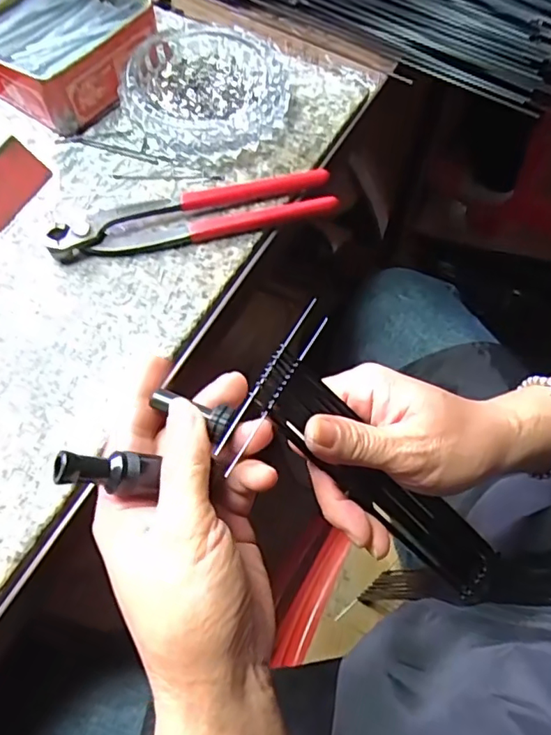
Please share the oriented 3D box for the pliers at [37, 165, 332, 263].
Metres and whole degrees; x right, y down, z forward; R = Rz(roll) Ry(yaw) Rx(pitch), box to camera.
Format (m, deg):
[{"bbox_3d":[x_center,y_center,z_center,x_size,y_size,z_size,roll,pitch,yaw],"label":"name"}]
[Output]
[{"bbox_3d":[-0.057,-0.107,0.376,0.194,0.017,0.041,-10,65,-6],"label":"pliers"}]

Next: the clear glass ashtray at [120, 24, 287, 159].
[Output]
[{"bbox_3d":[-0.053,-0.209,0.411,0.120,0.027,0.114,0,64,-1],"label":"clear glass ashtray"}]

